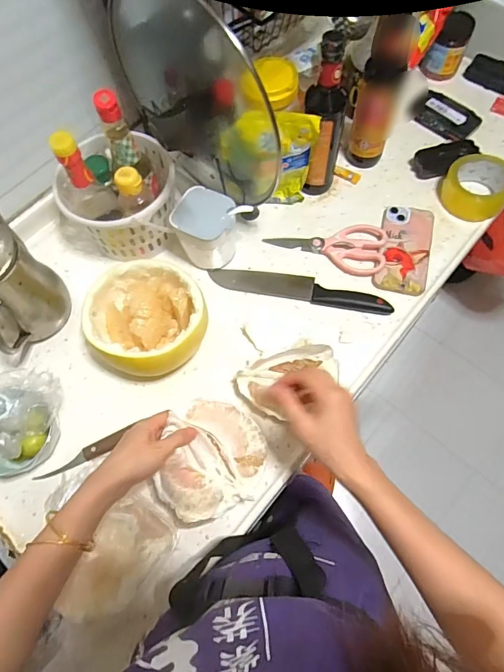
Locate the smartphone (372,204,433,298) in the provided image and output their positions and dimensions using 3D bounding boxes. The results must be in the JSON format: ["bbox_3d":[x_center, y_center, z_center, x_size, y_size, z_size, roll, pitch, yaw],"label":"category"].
[{"bbox_3d":[0.245,-0.141,0.665,0.079,0.006,0.158,13,68,7],"label":"smartphone"}]

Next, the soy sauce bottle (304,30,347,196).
[{"bbox_3d":[0.106,-0.307,0.615,0.057,0.246,0.051,8,68,5],"label":"soy sauce bottle"}]

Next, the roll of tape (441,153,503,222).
[{"bbox_3d":[0.369,-0.245,0.670,0.097,0.052,0.095,-1,67,1],"label":"roll of tape"}]

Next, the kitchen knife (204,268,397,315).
[{"bbox_3d":[0.073,-0.076,0.647,0.277,0.021,0.042,11,68,6],"label":"kitchen knife"}]

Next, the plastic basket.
[{"bbox_3d":[-0.197,-0.209,0.644,0.166,0.102,0.170,-11,67,-3],"label":"plastic basket"}]

